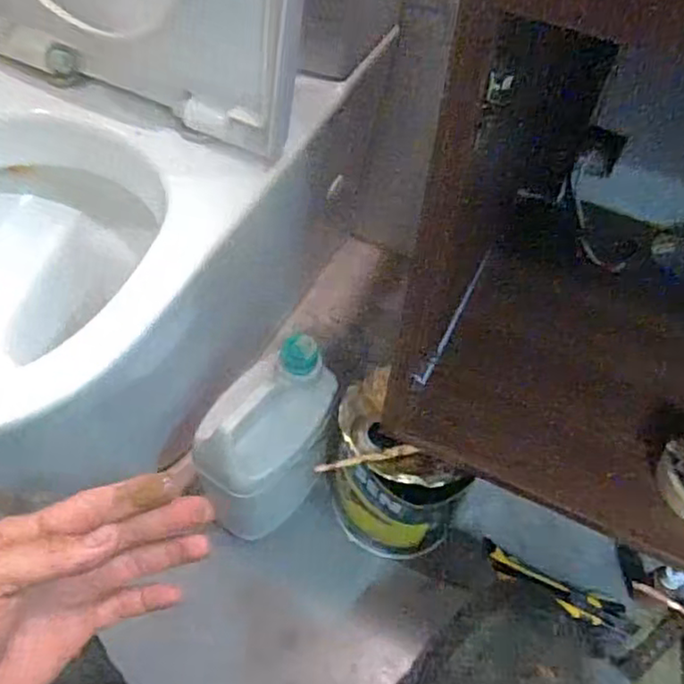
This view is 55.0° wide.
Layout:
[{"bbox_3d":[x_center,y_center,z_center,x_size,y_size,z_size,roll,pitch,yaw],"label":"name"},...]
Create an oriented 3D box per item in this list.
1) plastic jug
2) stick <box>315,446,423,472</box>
[{"bbox_3d":[-0.090,0.120,0.767,0.103,0.239,0.166,28,59,15],"label":"plastic jug"},{"bbox_3d":[0.024,0.116,0.660,0.105,0.009,0.012,-10,57,-10],"label":"stick"}]

